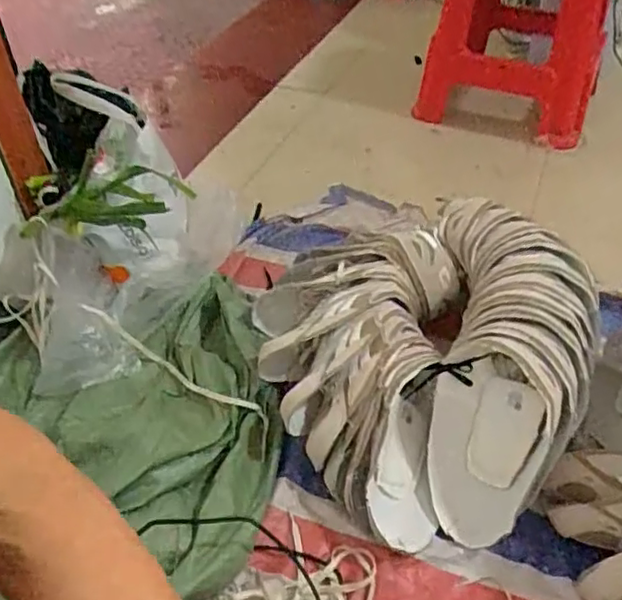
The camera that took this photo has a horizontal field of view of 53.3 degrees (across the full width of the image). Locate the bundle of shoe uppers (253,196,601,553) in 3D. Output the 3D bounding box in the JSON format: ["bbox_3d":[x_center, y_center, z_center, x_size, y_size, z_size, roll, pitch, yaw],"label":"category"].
[{"bbox_3d":[0.159,0.075,0.869,0.449,0.181,0.468,-5,43,-5],"label":"bundle of shoe uppers"}]

